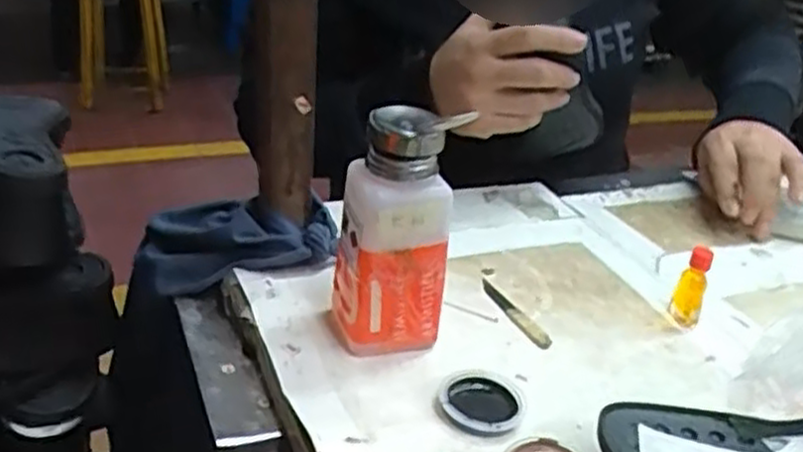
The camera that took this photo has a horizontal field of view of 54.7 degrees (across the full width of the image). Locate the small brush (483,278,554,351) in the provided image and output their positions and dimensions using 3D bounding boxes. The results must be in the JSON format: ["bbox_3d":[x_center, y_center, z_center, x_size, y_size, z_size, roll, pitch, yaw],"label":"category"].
[{"bbox_3d":[0.074,0.055,0.506,0.012,0.006,0.075,-8,31,-27],"label":"small brush"}]

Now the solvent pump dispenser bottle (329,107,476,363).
[{"bbox_3d":[-0.004,0.006,0.434,0.058,0.139,0.040,2,27,-11],"label":"solvent pump dispenser bottle"}]

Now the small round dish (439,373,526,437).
[{"bbox_3d":[0.044,0.096,0.421,0.045,0.009,0.045,6,27,-3],"label":"small round dish"}]

